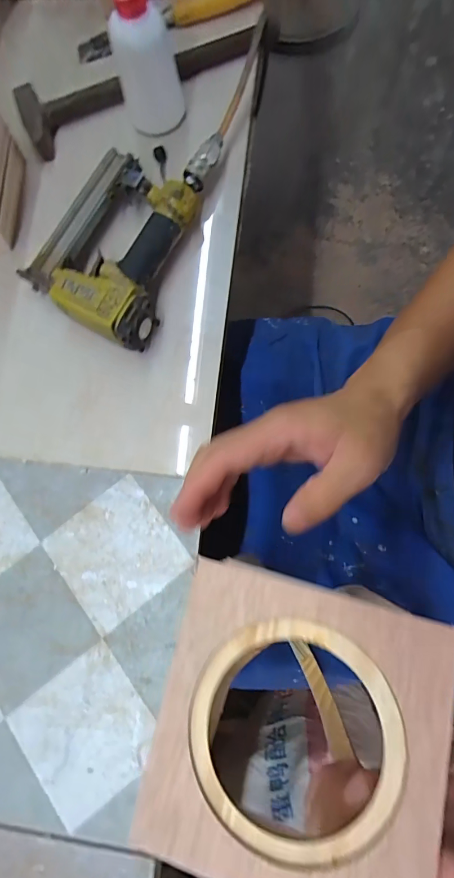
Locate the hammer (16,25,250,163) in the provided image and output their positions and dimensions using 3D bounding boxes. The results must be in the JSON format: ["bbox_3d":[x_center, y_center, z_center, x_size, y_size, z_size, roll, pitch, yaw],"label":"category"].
[{"bbox_3d":[-0.099,-0.434,0.459,0.298,0.030,0.085,-25,79,-4],"label":"hammer"}]

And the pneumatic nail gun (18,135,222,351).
[{"bbox_3d":[-0.115,-0.219,0.398,0.144,0.056,0.239,17,80,6],"label":"pneumatic nail gun"}]

